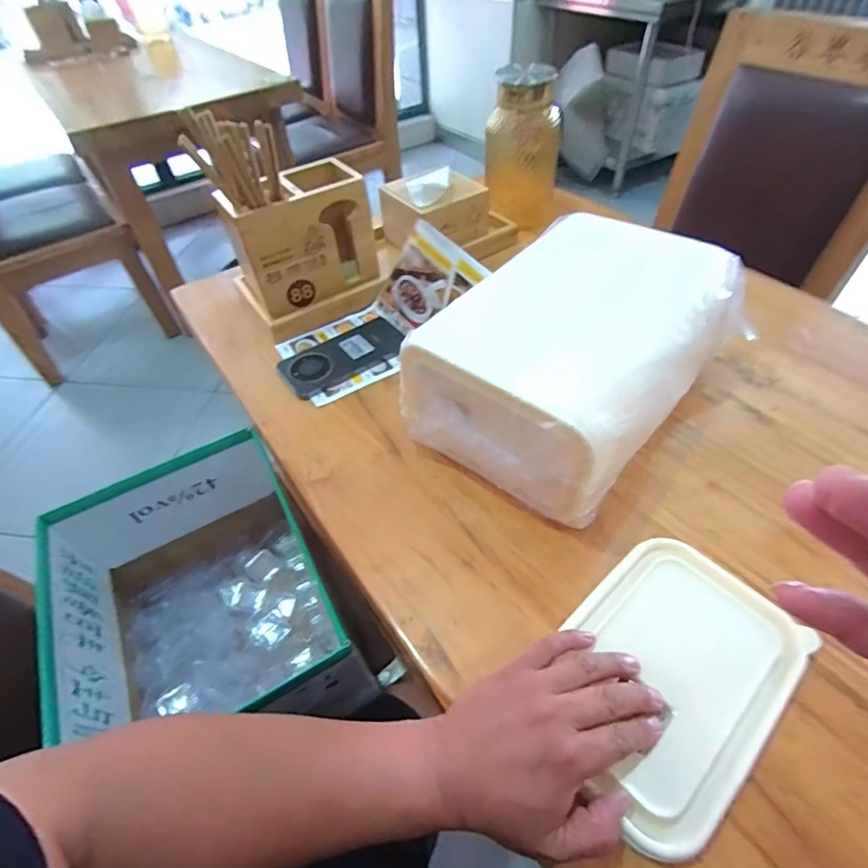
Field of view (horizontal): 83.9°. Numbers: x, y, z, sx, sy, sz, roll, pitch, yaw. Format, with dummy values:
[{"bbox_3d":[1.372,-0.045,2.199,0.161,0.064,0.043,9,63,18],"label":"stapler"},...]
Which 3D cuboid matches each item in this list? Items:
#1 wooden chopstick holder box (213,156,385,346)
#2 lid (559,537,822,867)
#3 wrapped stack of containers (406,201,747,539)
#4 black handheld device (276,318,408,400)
[{"bbox_3d":[-0.169,-0.240,0.631,0.180,0.152,0.117,-29,54,-19],"label":"wooden chopstick holder box"},{"bbox_3d":[0.169,0.168,0.349,0.190,0.009,0.136,-36,56,-24],"label":"lid"},{"bbox_3d":[0.145,-0.079,0.488,0.197,0.136,0.299,34,60,28],"label":"wrapped stack of containers"},{"bbox_3d":[-0.112,-0.104,0.603,0.162,0.011,0.085,-31,54,-20],"label":"black handheld device"}]

